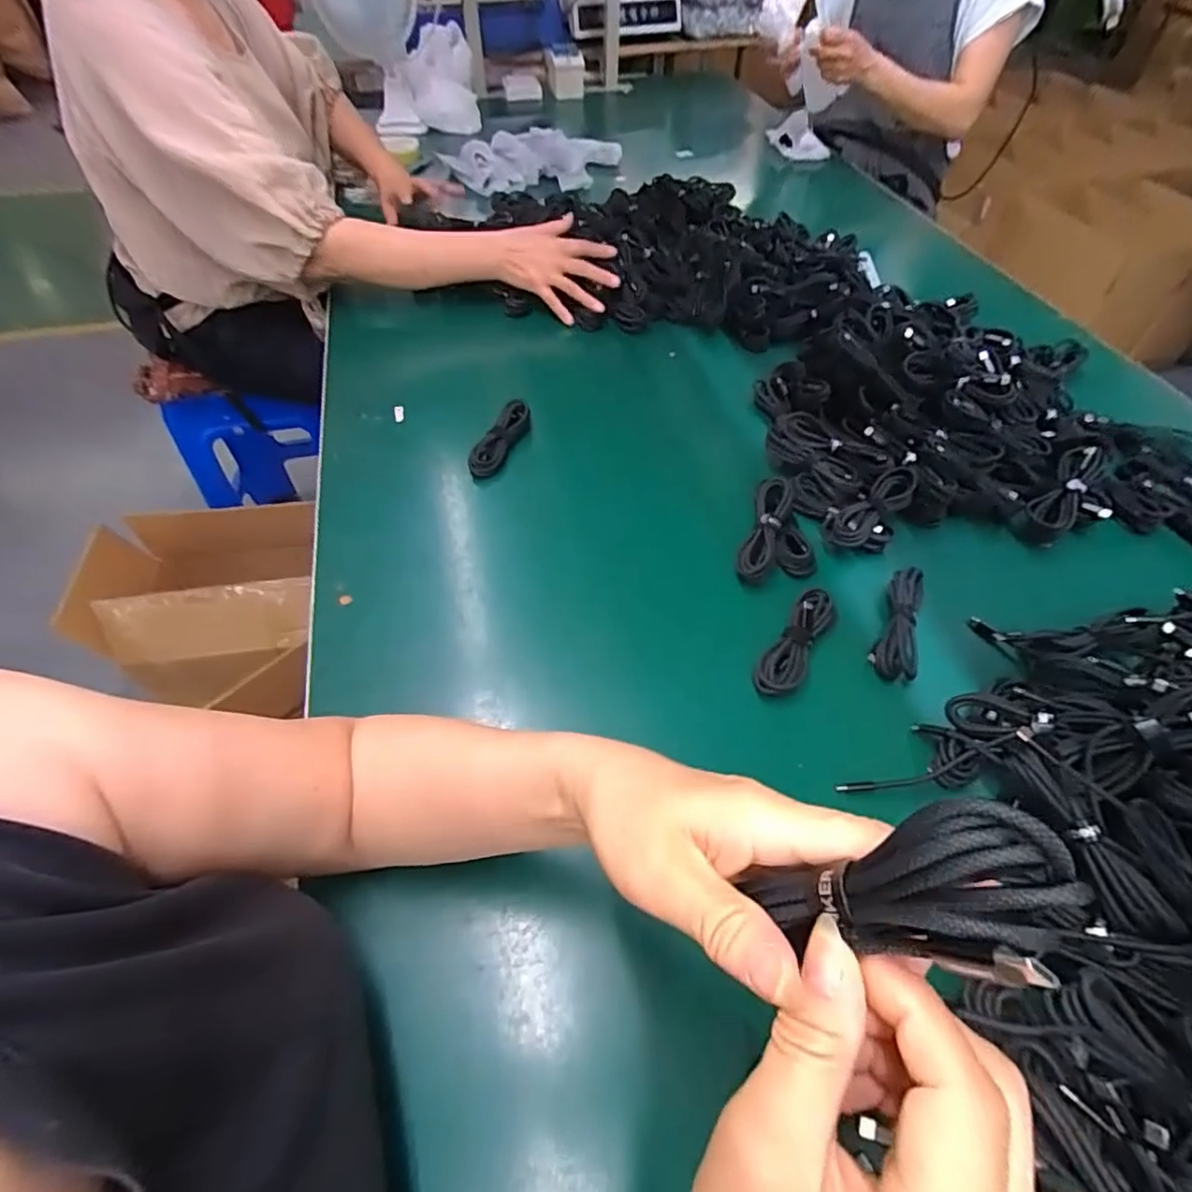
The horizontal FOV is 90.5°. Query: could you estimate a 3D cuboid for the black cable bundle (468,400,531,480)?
[{"bbox_3d":[-0.104,-0.169,0.639,0.027,0.027,0.110,19,55,13],"label":"black cable bundle"}]

